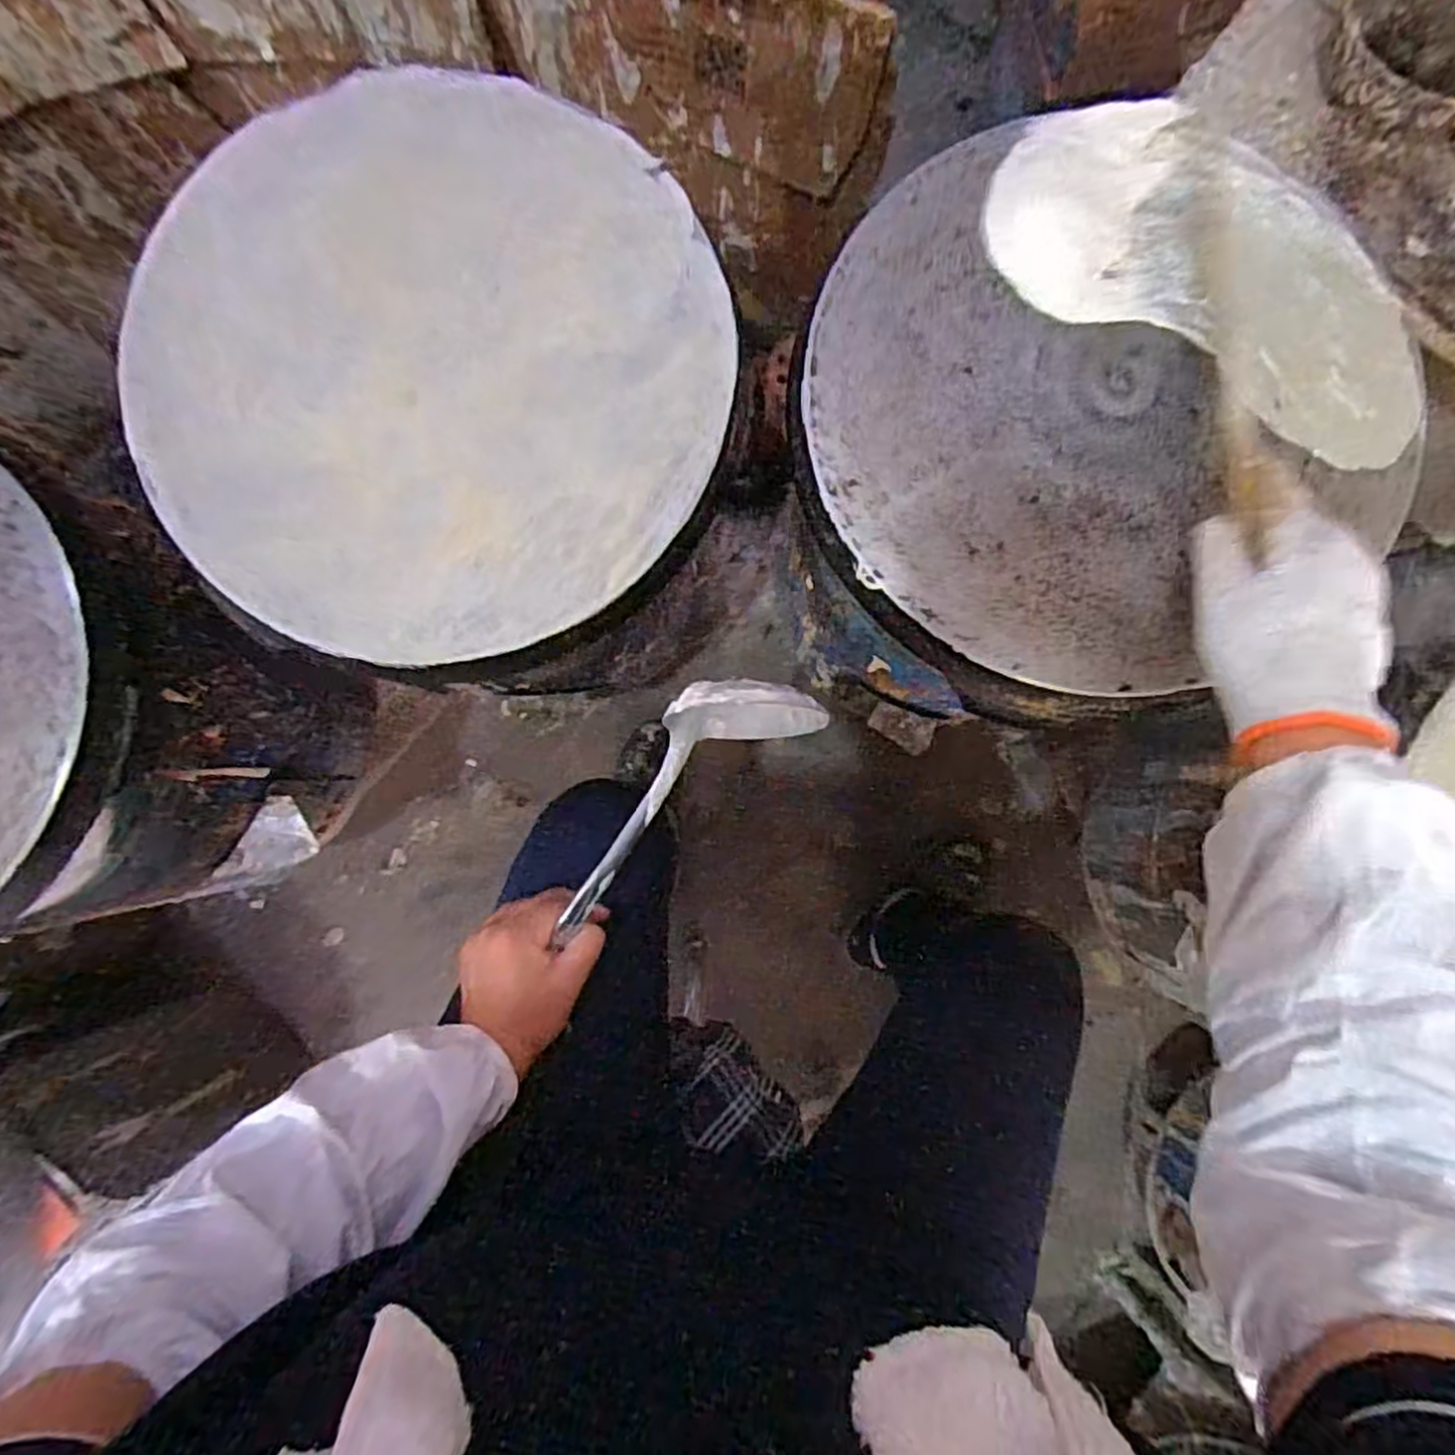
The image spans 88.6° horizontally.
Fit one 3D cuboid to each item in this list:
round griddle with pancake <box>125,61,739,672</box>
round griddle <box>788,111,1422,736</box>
[{"bbox_3d":[-0.199,-0.237,0.487,0.391,0.044,0.374,0,86,0],"label":"round griddle with pancake"},{"bbox_3d":[0.231,-0.214,0.476,0.379,0.038,0.349,0,86,0],"label":"round griddle"}]

